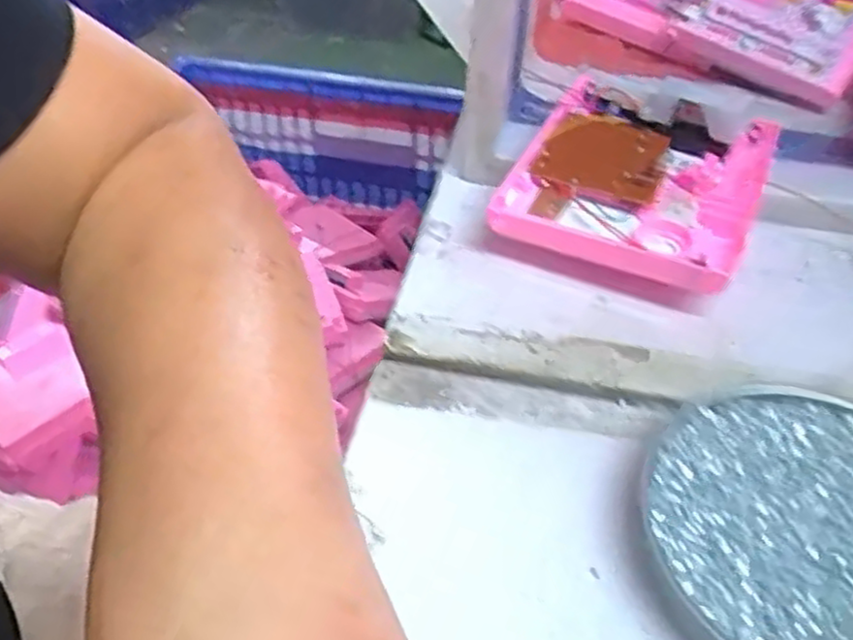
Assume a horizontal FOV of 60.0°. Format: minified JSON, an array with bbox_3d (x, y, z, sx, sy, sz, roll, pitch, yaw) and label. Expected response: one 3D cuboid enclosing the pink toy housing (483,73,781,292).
[{"bbox_3d":[0.123,-0.077,0.440,0.135,0.042,0.151,20,48,19],"label":"pink toy housing"}]

